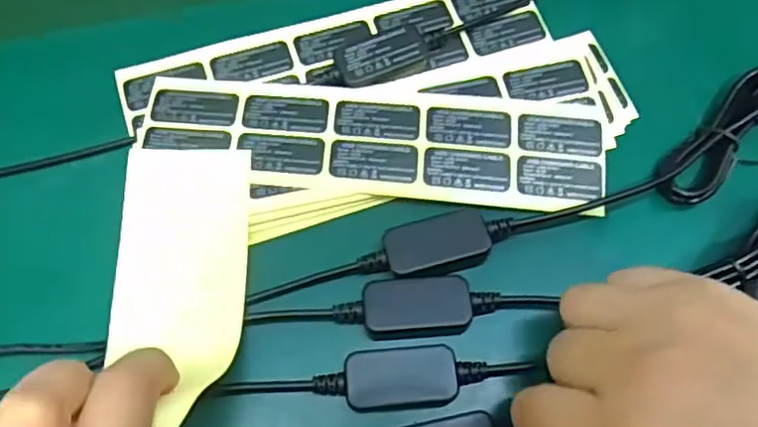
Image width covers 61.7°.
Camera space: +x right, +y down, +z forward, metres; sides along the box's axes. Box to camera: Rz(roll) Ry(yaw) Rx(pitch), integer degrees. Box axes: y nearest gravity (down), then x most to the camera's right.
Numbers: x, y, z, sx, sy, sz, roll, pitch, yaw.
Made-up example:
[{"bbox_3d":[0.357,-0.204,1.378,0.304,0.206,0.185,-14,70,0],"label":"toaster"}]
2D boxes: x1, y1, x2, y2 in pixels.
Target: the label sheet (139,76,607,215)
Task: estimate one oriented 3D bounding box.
[{"bbox_3d":[-0.001,-0.032,0.278,0.199,0.006,0.046,5,67,1],"label":"label sheet"}]

